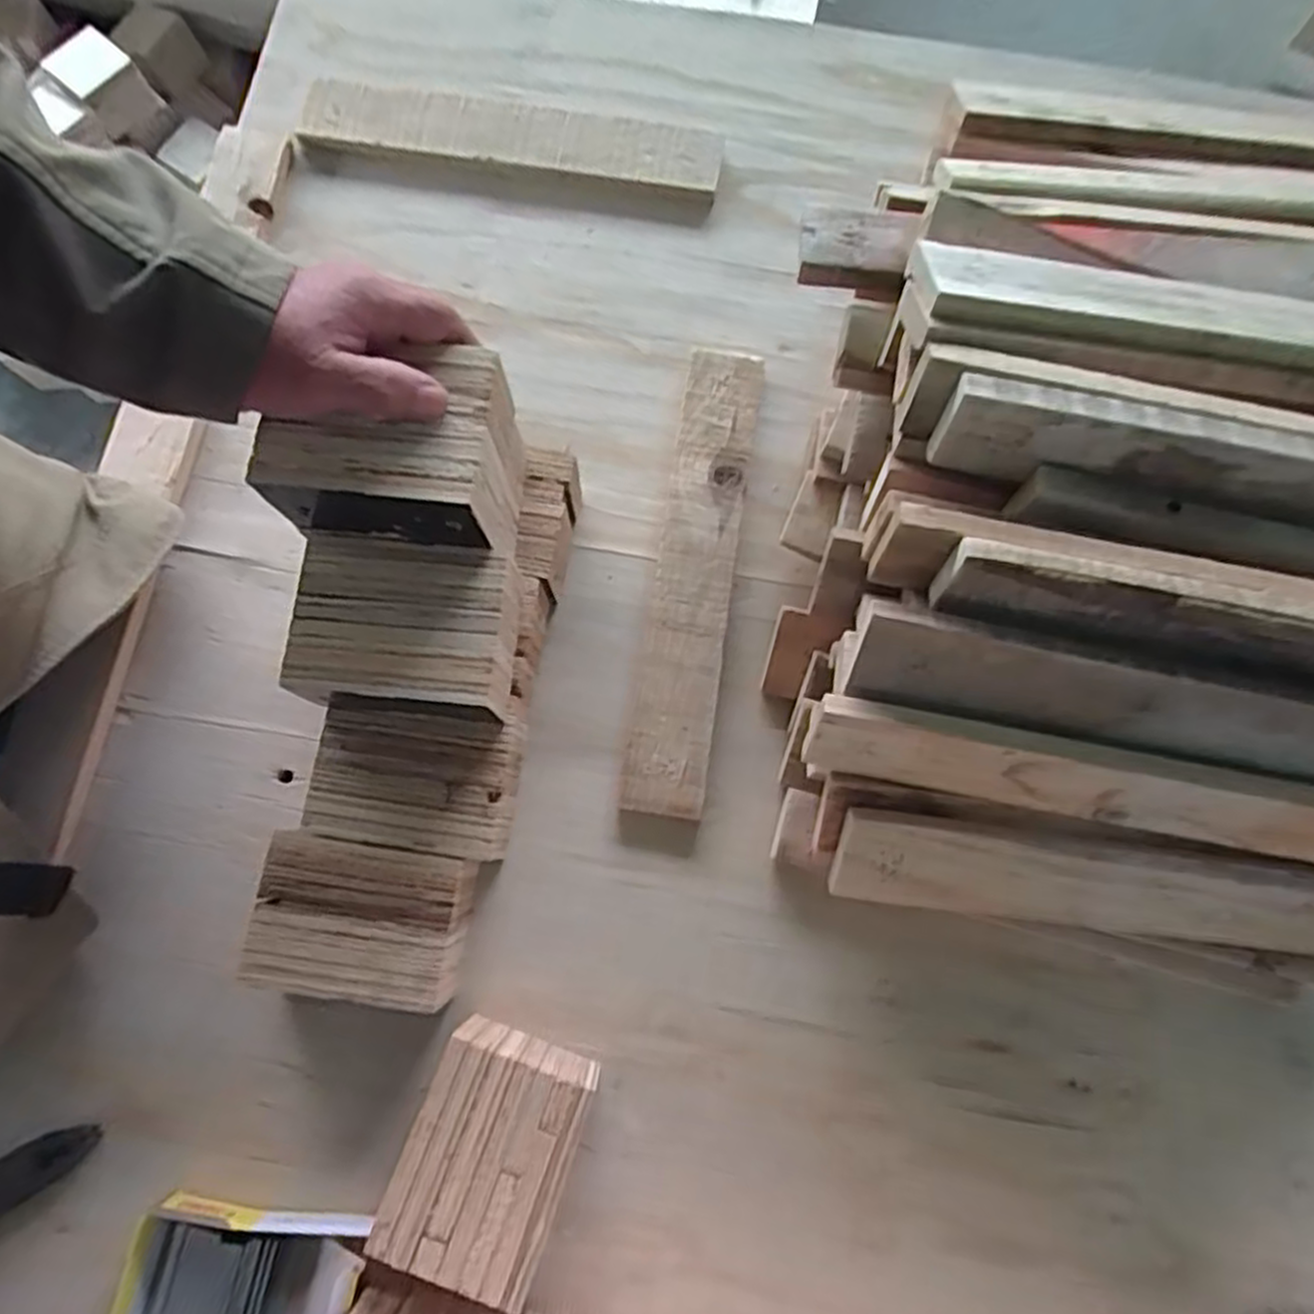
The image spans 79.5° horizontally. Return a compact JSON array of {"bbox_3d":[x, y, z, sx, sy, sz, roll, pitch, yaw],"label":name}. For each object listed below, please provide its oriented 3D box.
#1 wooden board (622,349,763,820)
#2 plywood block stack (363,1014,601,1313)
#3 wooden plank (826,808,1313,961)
[{"bbox_3d":[0.029,-0.067,0.582,0.056,0.013,0.361,9,78,1],"label":"wooden board"},{"bbox_3d":[-0.099,0.297,0.481,0.092,0.068,0.120,21,78,4],"label":"plywood block stack"},{"bbox_3d":[0.289,0.146,0.492,0.357,0.011,0.068,6,115,0],"label":"wooden plank"}]

